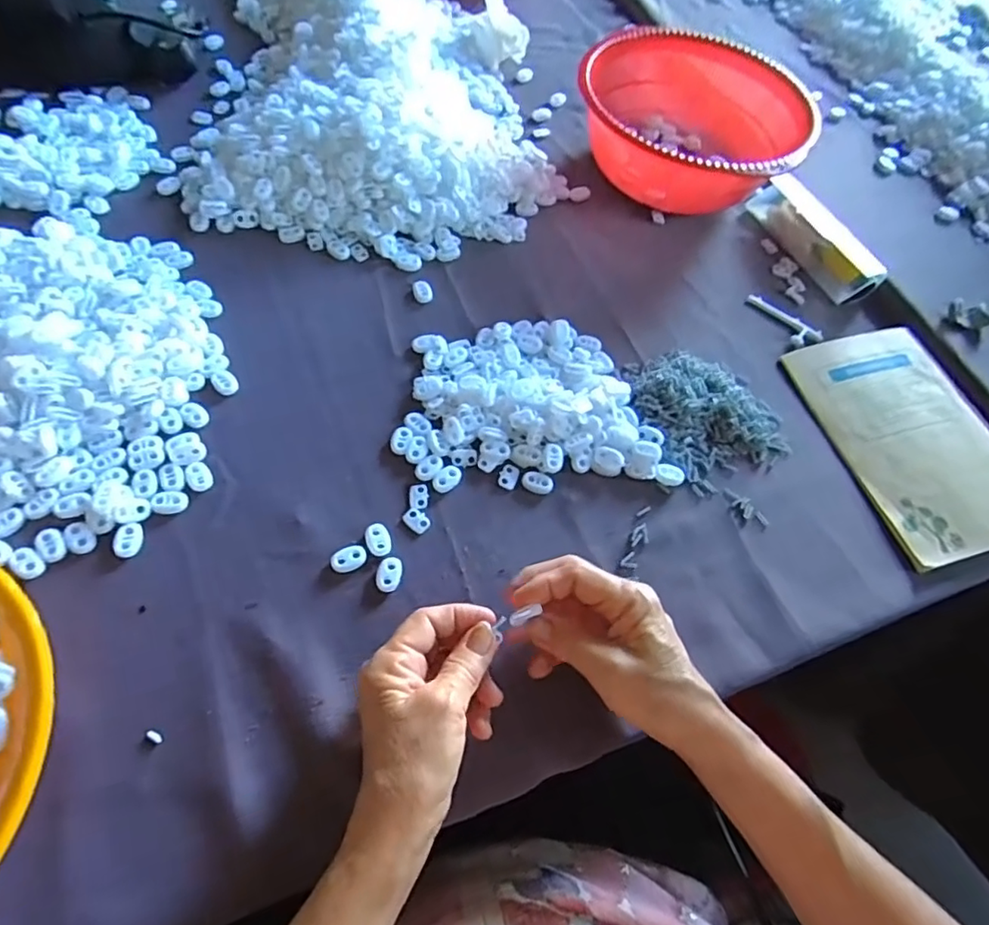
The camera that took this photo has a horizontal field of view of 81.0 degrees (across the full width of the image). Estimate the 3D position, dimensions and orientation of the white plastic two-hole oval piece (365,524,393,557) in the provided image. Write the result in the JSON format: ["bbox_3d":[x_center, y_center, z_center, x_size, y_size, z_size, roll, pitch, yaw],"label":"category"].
[{"bbox_3d":[-0.077,0.051,0.386,0.016,0.004,0.023,-13,64,-15],"label":"white plastic two-hole oval piece"}]

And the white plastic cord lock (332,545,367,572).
[{"bbox_3d":[-0.096,0.063,0.382,0.022,0.004,0.016,-15,64,-16],"label":"white plastic cord lock"}]

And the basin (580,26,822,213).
[{"bbox_3d":[0.211,-0.384,0.629,0.228,0.089,0.273,13,60,-1],"label":"basin"}]

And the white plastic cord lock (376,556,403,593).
[{"bbox_3d":[-0.069,0.073,0.380,0.015,0.005,0.024,12,60,-1],"label":"white plastic cord lock"}]

